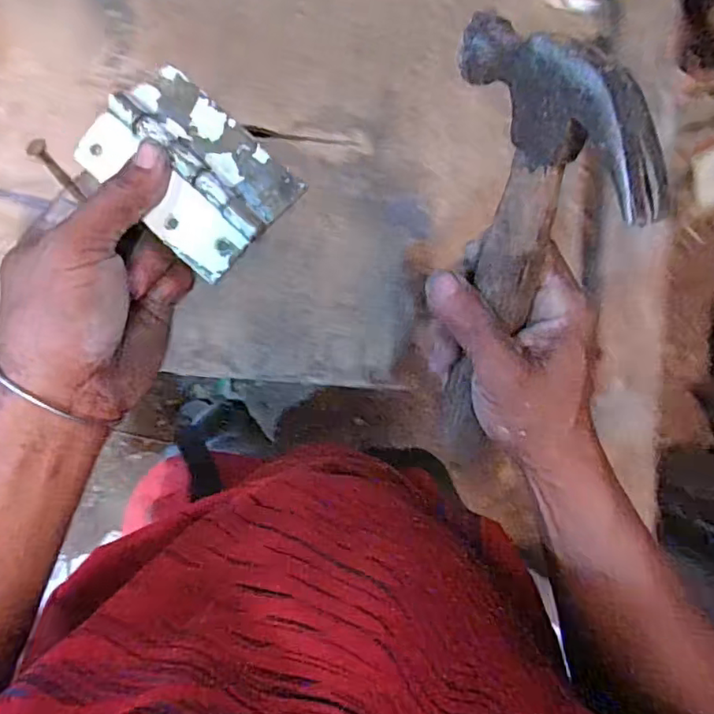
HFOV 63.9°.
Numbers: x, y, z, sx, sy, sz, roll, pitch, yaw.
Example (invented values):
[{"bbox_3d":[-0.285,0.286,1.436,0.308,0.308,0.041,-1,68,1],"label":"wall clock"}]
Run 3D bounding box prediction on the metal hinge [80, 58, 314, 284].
[{"bbox_3d":[-0.083,-0.093,0.284,0.096,0.020,0.067,42,81,-3],"label":"metal hinge"}]

